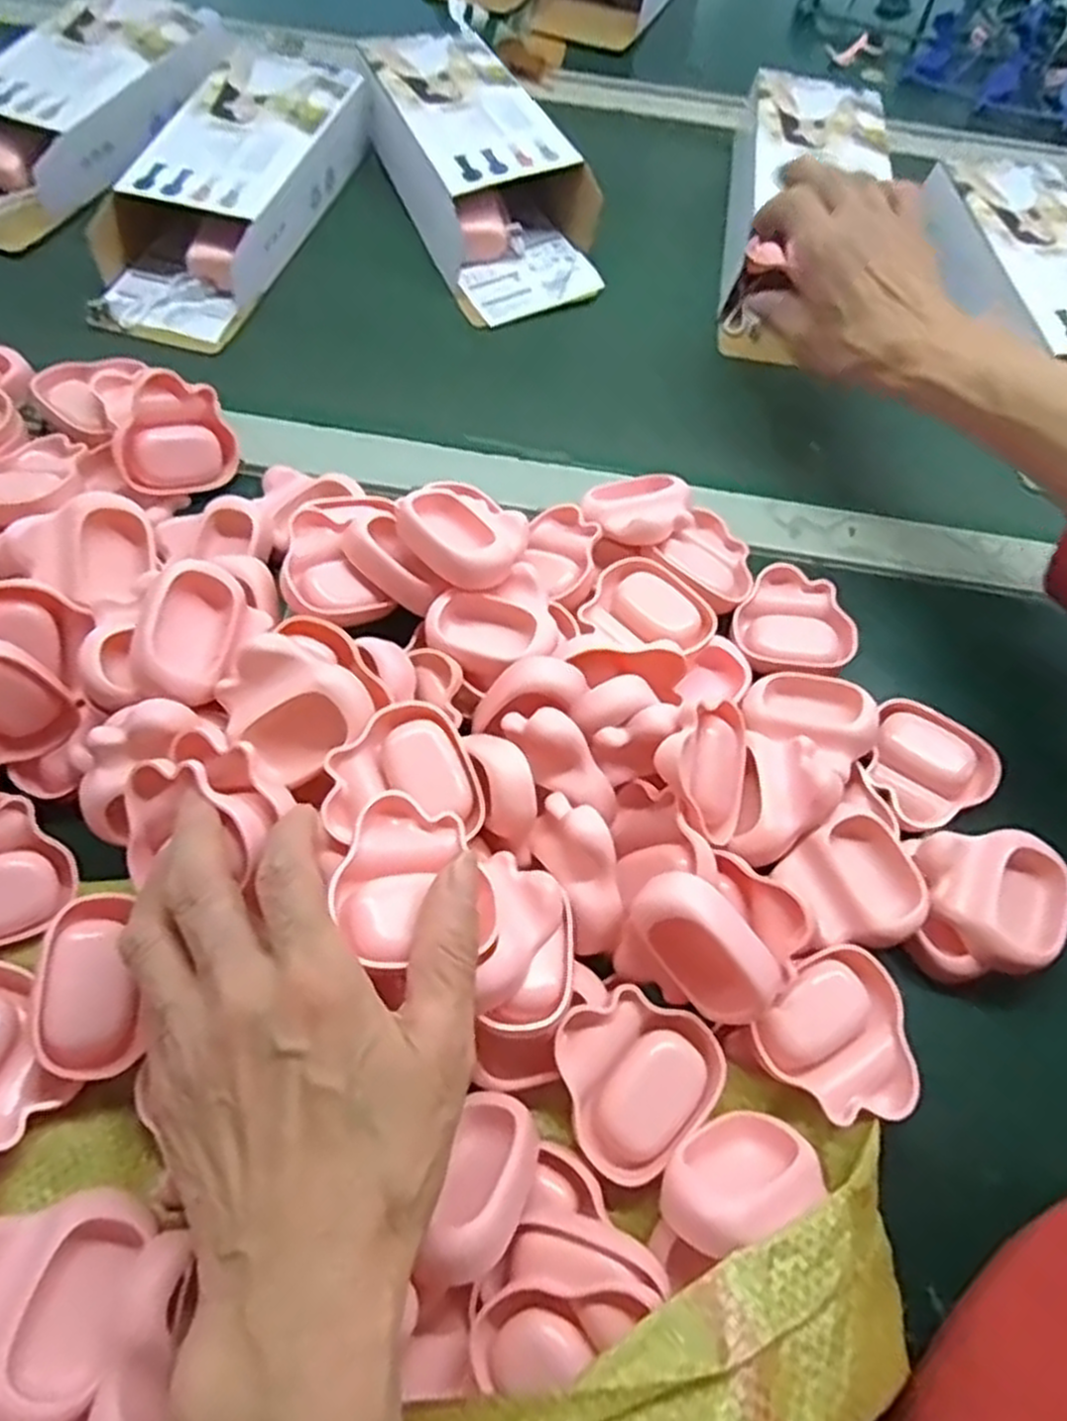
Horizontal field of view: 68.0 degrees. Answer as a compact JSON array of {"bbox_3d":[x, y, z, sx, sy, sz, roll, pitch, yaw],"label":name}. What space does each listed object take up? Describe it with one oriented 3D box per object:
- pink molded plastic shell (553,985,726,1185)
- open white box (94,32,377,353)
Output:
[{"bbox_3d":[0.038,0.136,0.299,0.061,0.016,0.057,-40,73,-16],"label":"pink molded plastic shell"},{"bbox_3d":[-0.205,-0.357,0.538,0.110,0.049,0.255,17,68,7],"label":"open white box"}]

